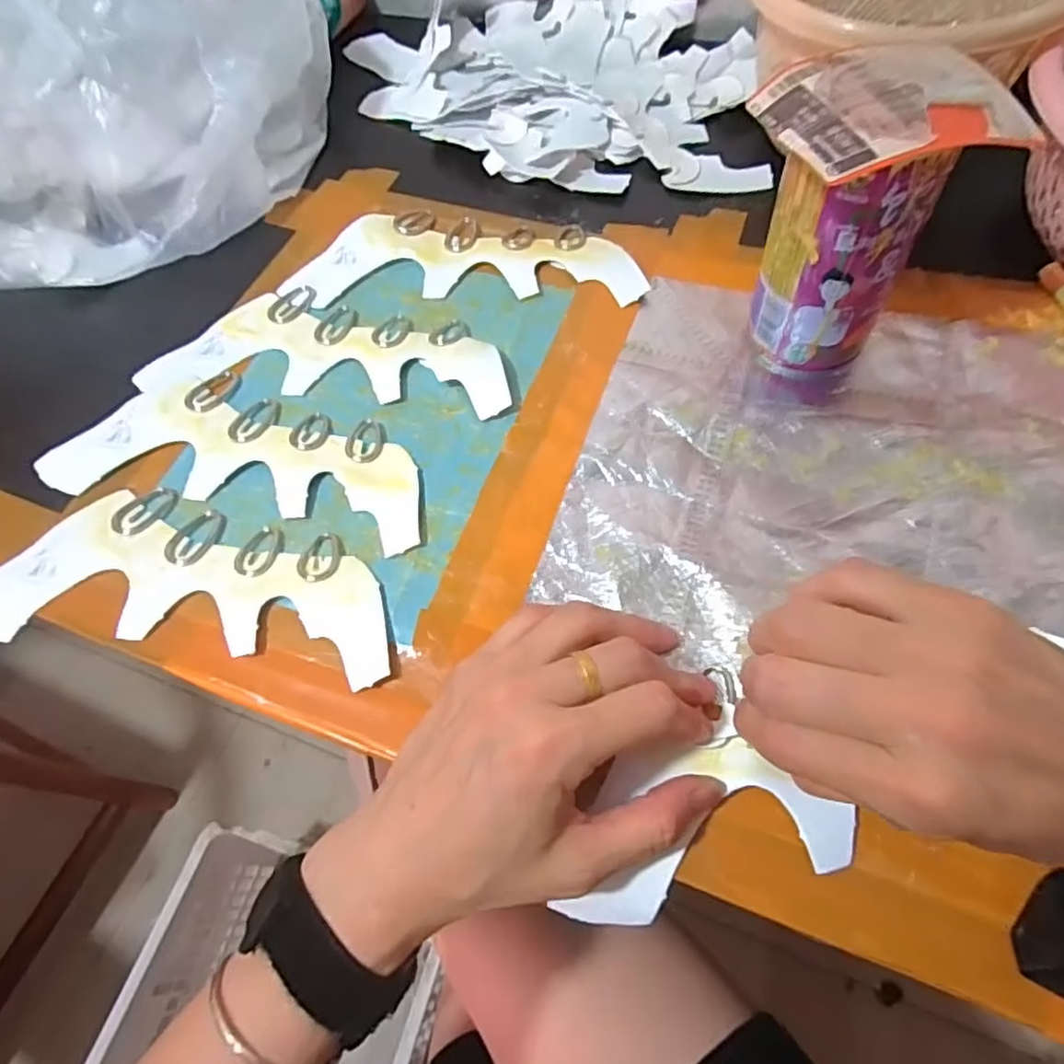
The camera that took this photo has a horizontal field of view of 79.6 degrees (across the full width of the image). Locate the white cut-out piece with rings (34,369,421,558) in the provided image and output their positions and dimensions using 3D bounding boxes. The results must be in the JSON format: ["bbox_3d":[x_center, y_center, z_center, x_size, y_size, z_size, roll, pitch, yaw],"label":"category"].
[{"bbox_3d":[-0.152,-0.046,0.341,0.207,0.004,0.083,11,63,10],"label":"white cut-out piece with rings"}]

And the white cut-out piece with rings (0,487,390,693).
[{"bbox_3d":[-0.162,0.025,0.304,0.207,0.004,0.081,12,63,10],"label":"white cut-out piece with rings"}]

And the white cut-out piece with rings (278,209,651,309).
[{"bbox_3d":[-0.039,-0.177,0.406,0.214,0.007,0.083,2,62,5],"label":"white cut-out piece with rings"}]

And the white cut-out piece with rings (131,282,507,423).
[{"bbox_3d":[-0.116,-0.111,0.372,0.214,0.010,0.083,6,63,7],"label":"white cut-out piece with rings"}]

